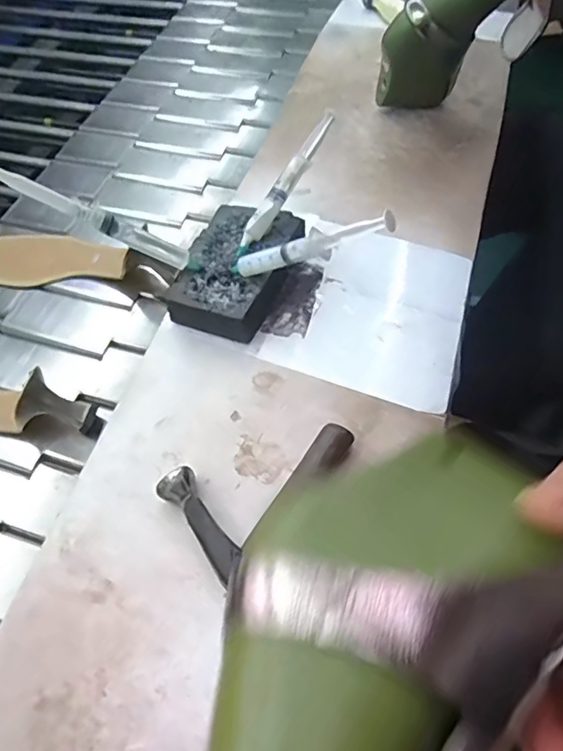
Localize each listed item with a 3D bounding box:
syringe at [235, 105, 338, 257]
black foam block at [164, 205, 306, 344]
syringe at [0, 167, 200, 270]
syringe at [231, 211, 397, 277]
[{"bbox_3d":[0.004,-0.170,0.472,0.015,0.016,0.149,32,86,21],"label":"syringe"},{"bbox_3d":[-0.038,-0.094,0.475,0.082,0.037,0.126,15,59,12],"label":"black foam block"},{"bbox_3d":[-0.141,-0.122,0.417,0.166,0.017,0.016,22,53,-26],"label":"syringe"},{"bbox_3d":[0.016,-0.096,0.407,0.151,0.015,0.012,-9,49,37],"label":"syringe"}]

